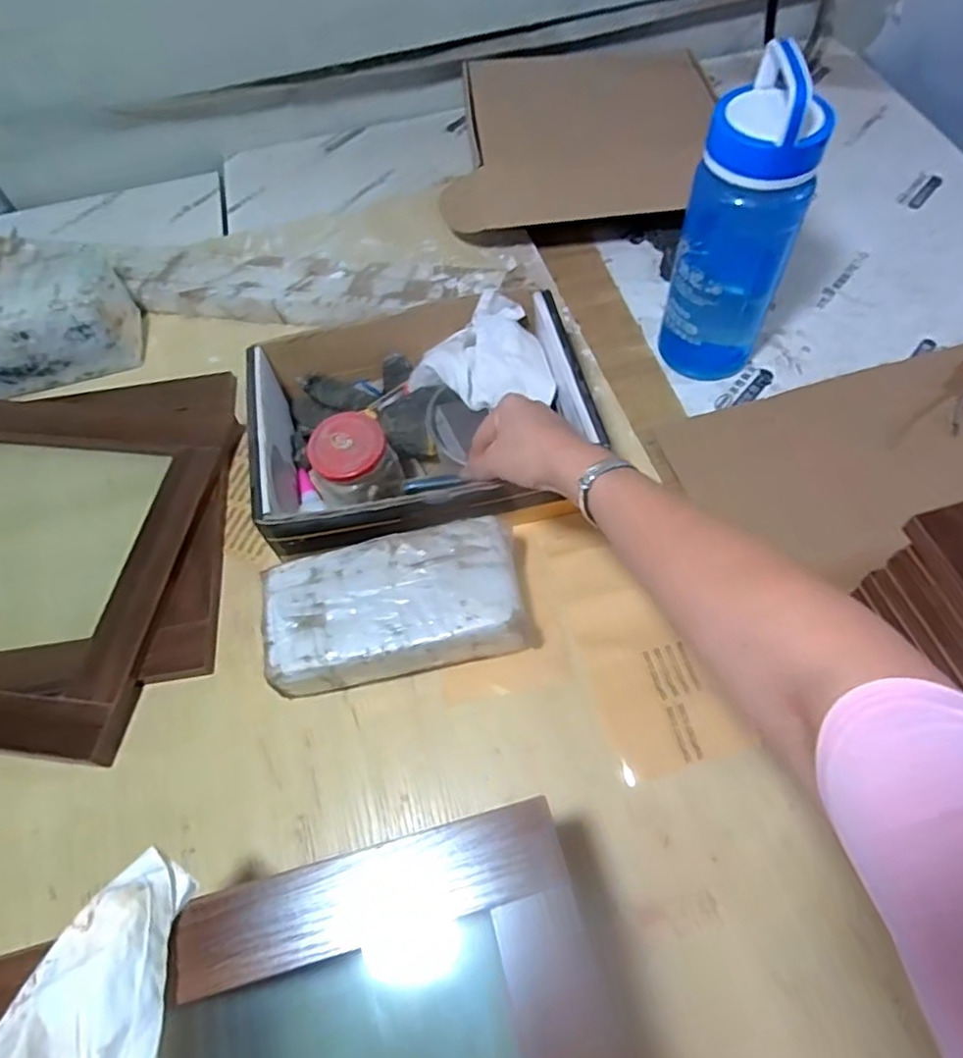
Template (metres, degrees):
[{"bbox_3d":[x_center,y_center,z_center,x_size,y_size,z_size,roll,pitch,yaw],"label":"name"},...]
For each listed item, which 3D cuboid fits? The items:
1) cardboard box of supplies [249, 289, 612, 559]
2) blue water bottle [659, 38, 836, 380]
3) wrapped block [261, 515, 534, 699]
[{"bbox_3d":[-0.060,-0.103,0.621,0.296,0.108,0.243,-11,58,-4],"label":"cardboard box of supplies"},{"bbox_3d":[0.240,-0.268,0.609,0.105,0.280,0.077,23,62,16],"label":"blue water bottle"},{"bbox_3d":[-0.069,0.069,0.545,0.210,0.067,0.113,-11,60,-1],"label":"wrapped block"}]

